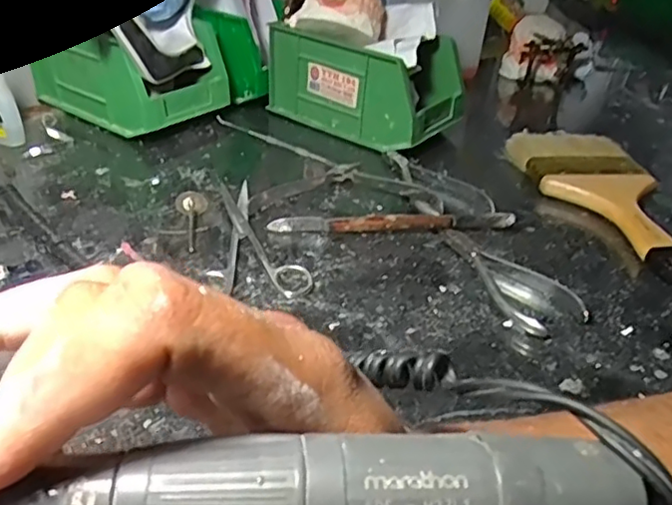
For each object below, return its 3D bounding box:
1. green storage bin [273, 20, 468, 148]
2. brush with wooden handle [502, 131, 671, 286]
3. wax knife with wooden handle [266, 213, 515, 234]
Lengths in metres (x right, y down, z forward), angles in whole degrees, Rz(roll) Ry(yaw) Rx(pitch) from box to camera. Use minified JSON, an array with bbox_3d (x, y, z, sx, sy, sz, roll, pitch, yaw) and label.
[{"bbox_3d":[0.030,-0.166,0.582,0.163,0.082,0.094,27,40,29],"label":"green storage bin"},{"bbox_3d":[0.225,-0.043,0.483,0.095,0.022,0.223,-3,35,-12],"label":"brush with wooden handle"},{"bbox_3d":[0.041,-0.021,0.431,0.170,0.017,0.013,0,35,-8],"label":"wax knife with wooden handle"}]

